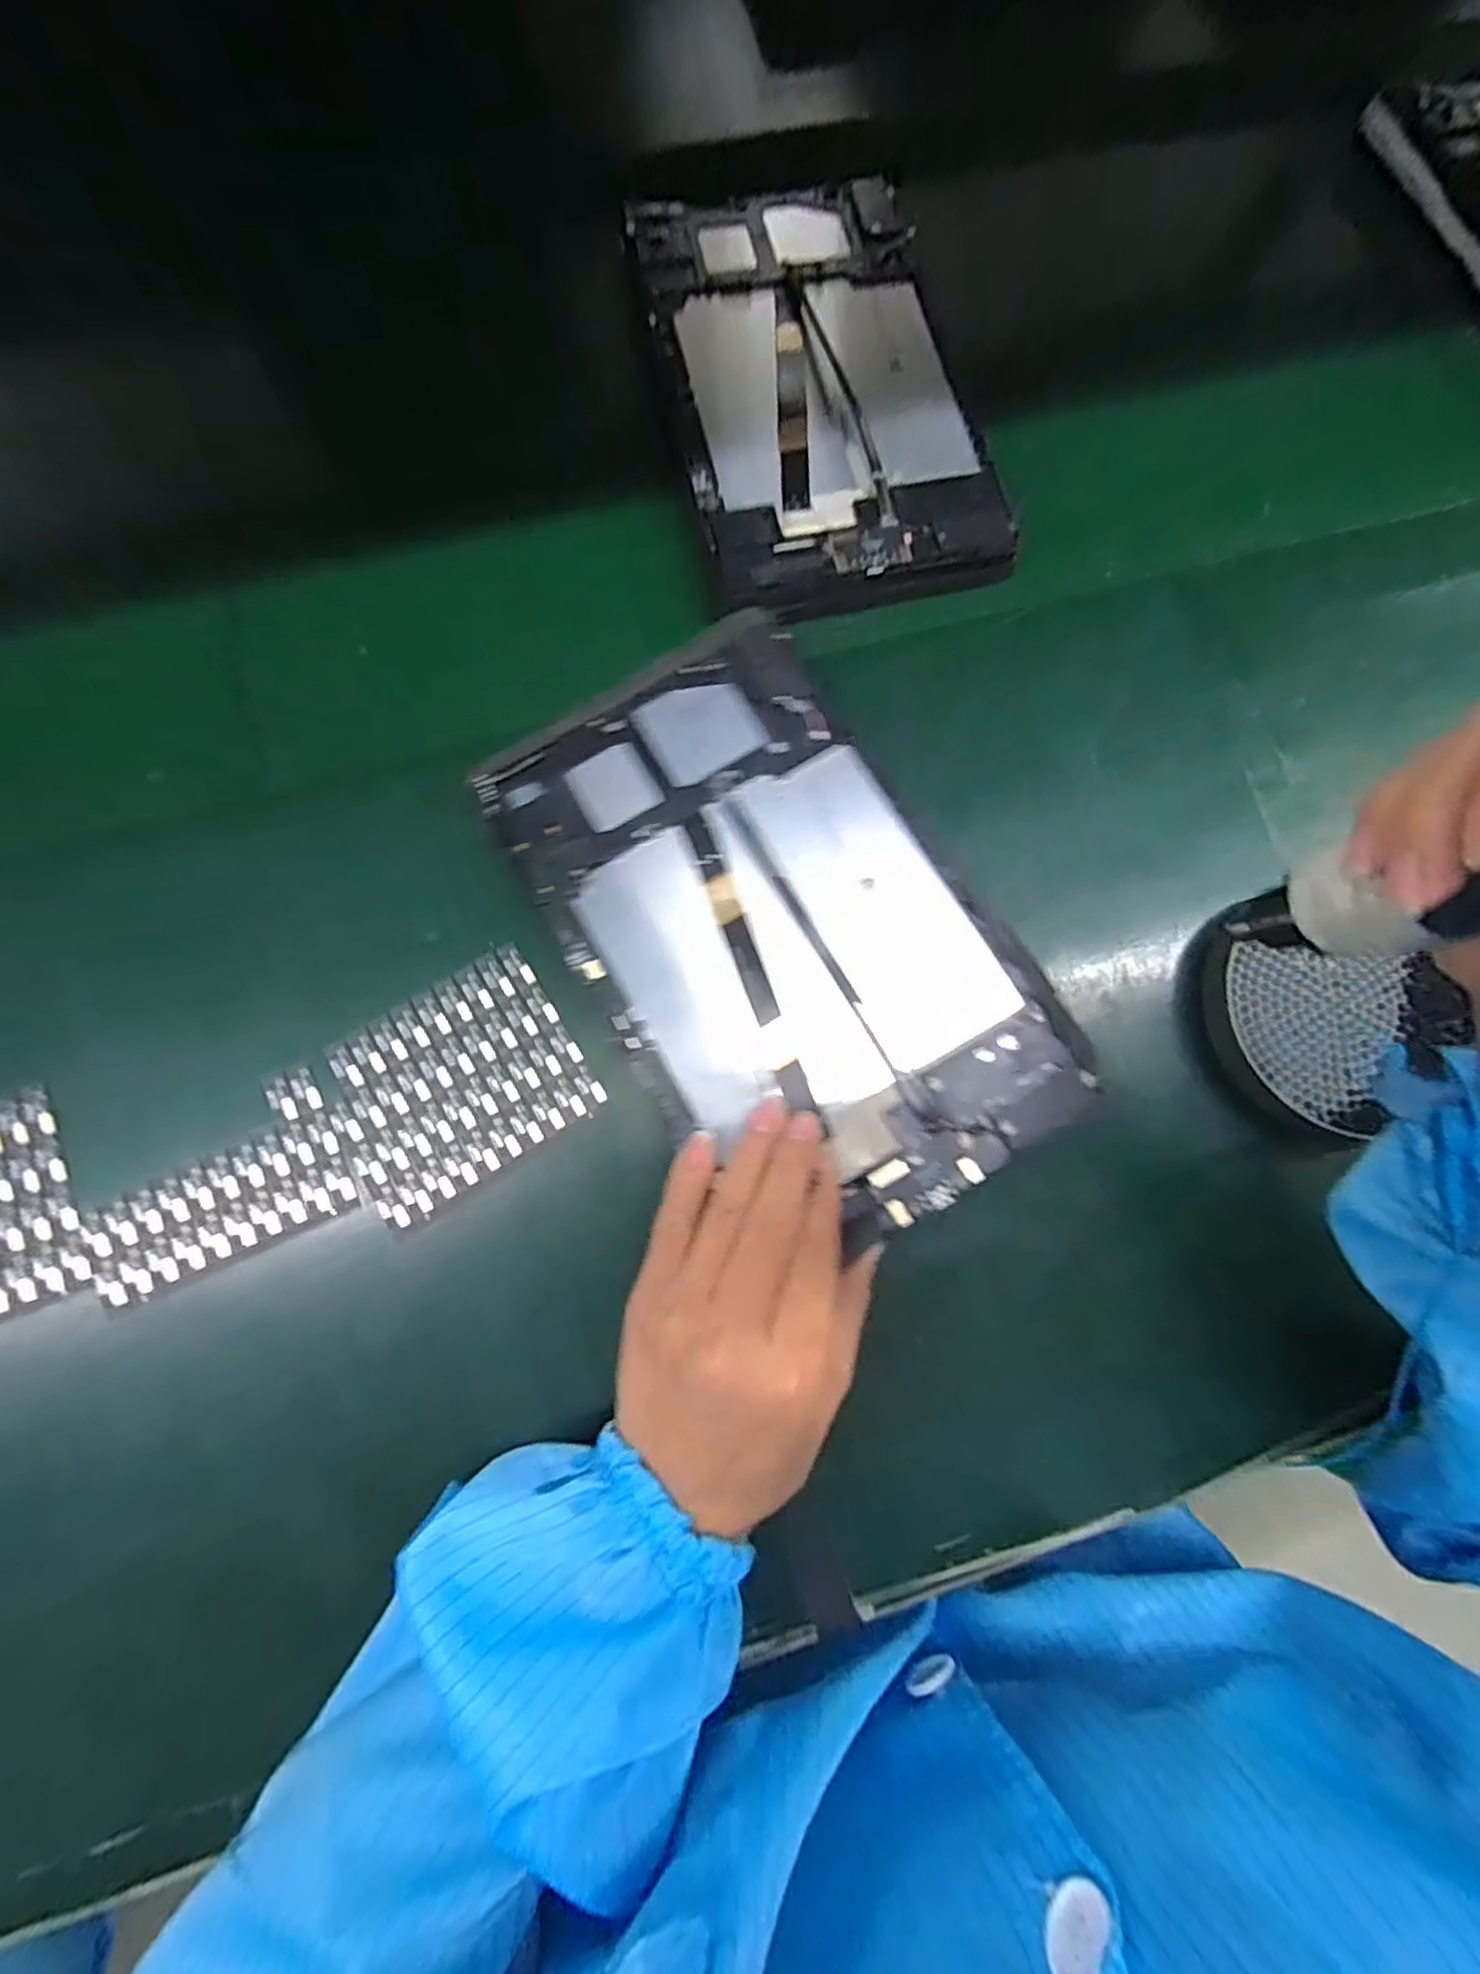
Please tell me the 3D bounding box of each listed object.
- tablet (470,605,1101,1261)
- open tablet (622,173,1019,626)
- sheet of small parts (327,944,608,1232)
[{"bbox_3d":[0.014,-0.026,0.304,0.149,0.013,0.246,-33,81,-7],"label":"tablet"},{"bbox_3d":[0.040,-0.305,0.383,0.147,0.016,0.262,-13,78,-5],"label":"open tablet"},{"bbox_3d":[-0.118,0.039,0.315,0.097,0.005,0.081,-32,80,-10],"label":"sheet of small parts"}]

